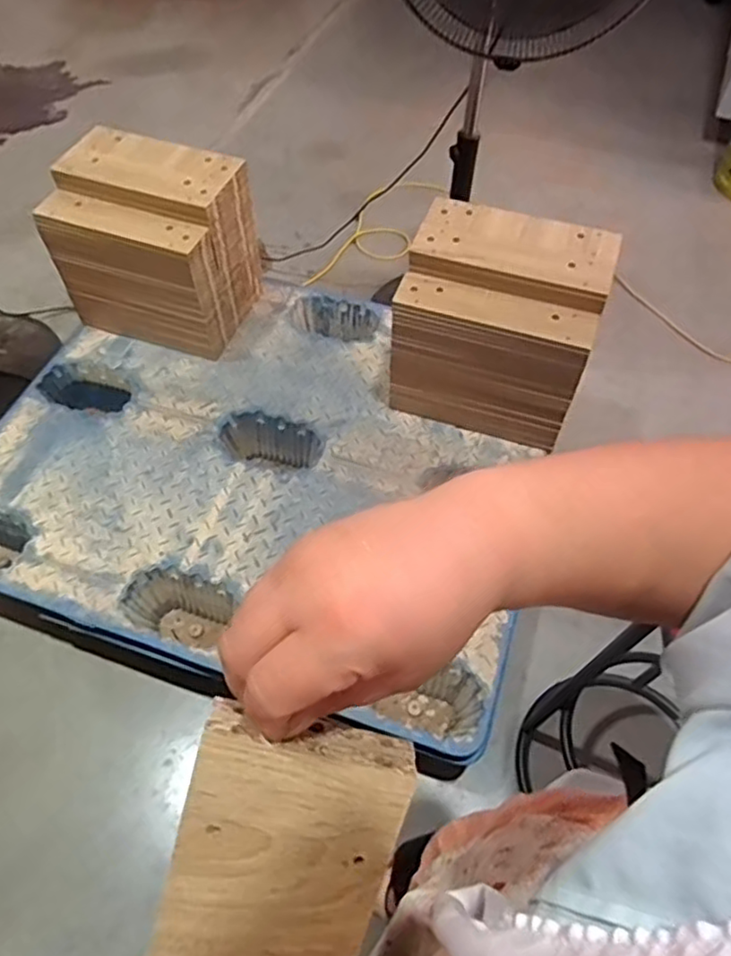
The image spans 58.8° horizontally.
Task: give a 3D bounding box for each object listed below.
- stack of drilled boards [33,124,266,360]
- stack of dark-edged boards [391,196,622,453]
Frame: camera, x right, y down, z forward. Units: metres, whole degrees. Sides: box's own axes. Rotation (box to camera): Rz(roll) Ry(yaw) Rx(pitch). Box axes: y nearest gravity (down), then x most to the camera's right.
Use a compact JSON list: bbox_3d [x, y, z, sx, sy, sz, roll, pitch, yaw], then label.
[{"bbox_3d":[-0.490,-0.544,1.557,0.405,0.412,0.268,14,58,8],"label":"stack of drilled boards"},{"bbox_3d":[0.285,-0.326,1.428,0.390,0.423,0.270,18,58,10],"label":"stack of dark-edged boards"}]

